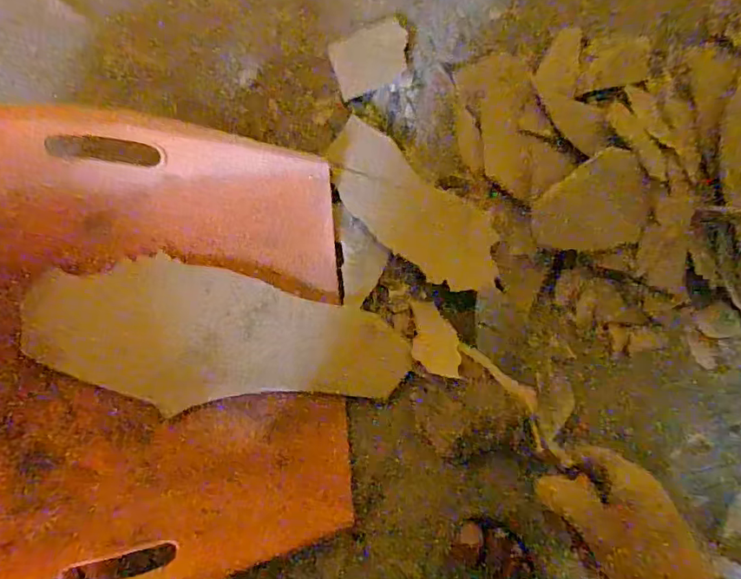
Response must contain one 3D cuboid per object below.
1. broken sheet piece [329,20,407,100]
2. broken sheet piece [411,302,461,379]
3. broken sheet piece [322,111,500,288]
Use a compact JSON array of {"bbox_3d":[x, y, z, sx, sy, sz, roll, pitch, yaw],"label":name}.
[{"bbox_3d":[0.001,-0.245,0.557,0.087,0.004,0.065,-26,88,-6],"label":"broken sheet piece"},{"bbox_3d":[0.064,0.049,0.517,0.045,0.004,0.072,-2,80,12],"label":"broken sheet piece"},{"bbox_3d":[0.042,-0.080,0.532,0.209,0.015,0.086,39,84,0],"label":"broken sheet piece"}]

